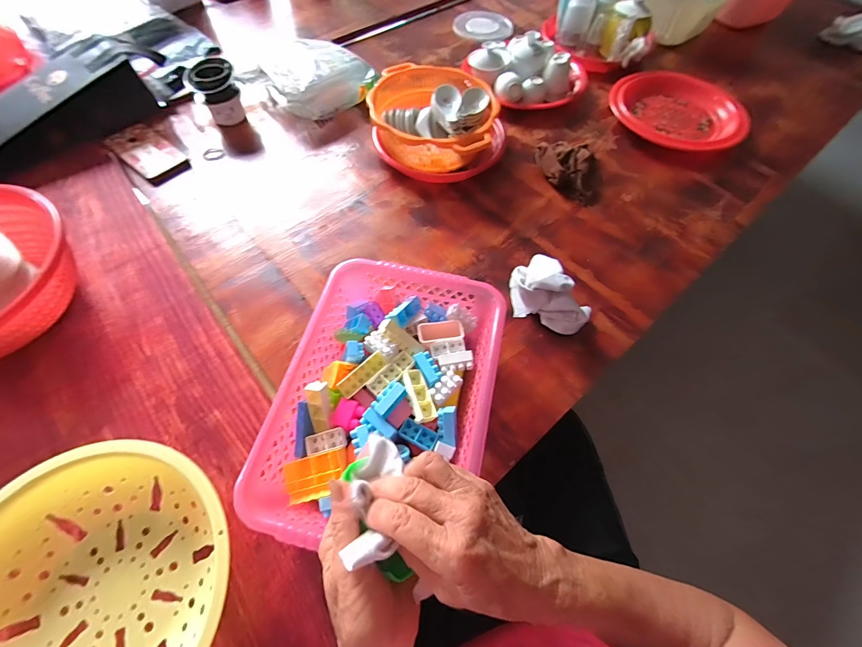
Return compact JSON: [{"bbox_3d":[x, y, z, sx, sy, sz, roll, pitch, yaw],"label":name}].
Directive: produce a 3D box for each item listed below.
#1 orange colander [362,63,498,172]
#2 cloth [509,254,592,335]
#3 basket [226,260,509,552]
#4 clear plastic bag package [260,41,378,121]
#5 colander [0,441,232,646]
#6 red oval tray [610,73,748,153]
[{"bbox_3d":[0.003,-0.364,0.652,0.217,0.081,0.225,9,63,4],"label":"orange colander"},{"bbox_3d":[0.159,-0.041,0.492,0.073,0.065,0.116,-27,66,-14],"label":"cloth"},{"bbox_3d":[-0.040,0.083,0.415,0.223,0.081,0.296,12,63,5],"label":"basket"},{"bbox_3d":[-0.229,-0.502,0.735,0.183,0.063,0.173,-38,69,-18],"label":"clear plastic bag package"},{"bbox_3d":[-0.309,0.246,0.330,0.239,0.066,0.250,0,62,-1],"label":"colander"},{"bbox_3d":[0.478,-0.413,0.704,0.225,0.044,0.197,2,62,0],"label":"red oval tray"}]

